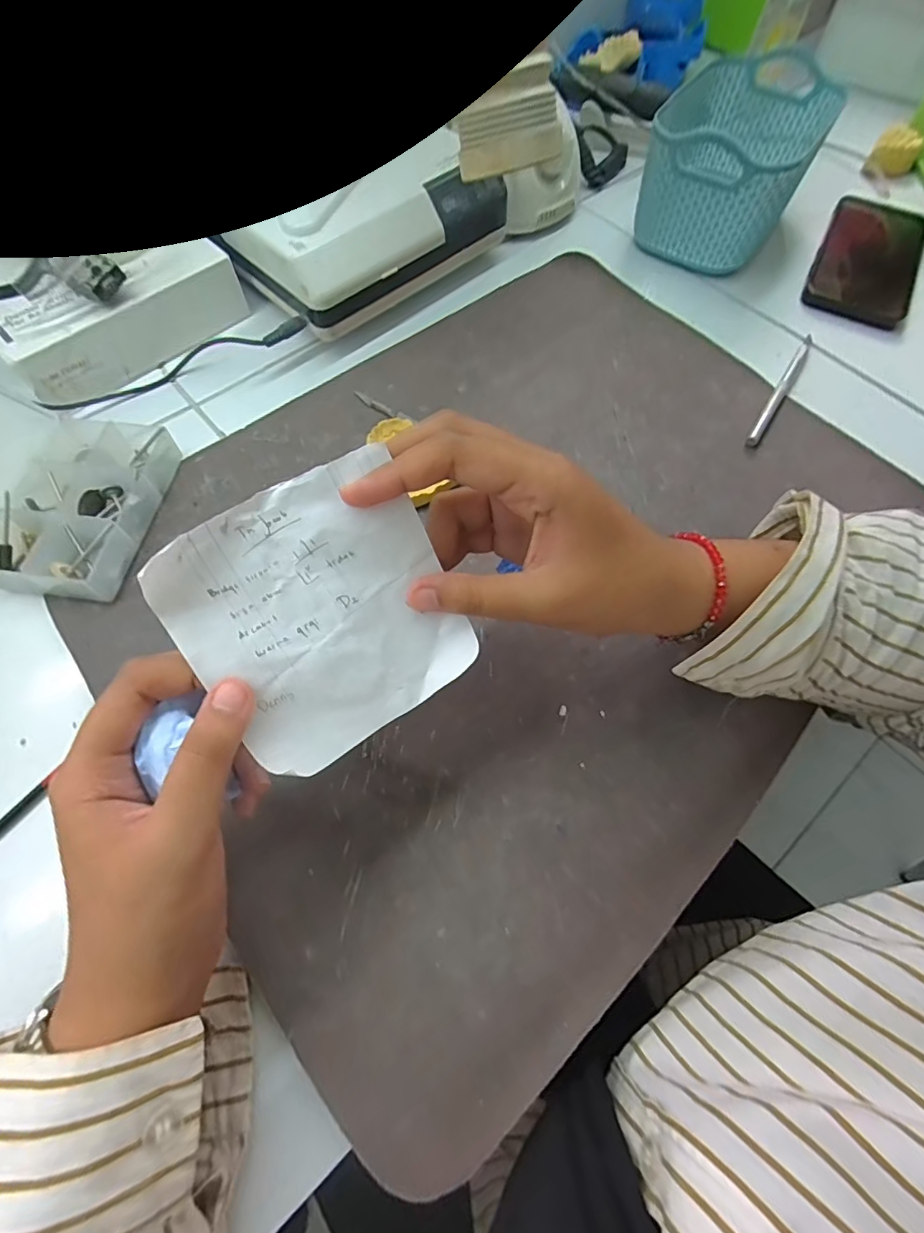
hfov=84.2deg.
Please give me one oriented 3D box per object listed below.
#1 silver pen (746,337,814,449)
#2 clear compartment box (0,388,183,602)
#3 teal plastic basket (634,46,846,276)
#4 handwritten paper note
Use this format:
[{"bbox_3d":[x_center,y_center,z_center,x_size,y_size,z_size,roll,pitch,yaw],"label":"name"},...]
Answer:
[{"bbox_3d":[0.239,-0.172,0.378,0.009,0.007,0.135,32,69,12],"label":"silver pen"},{"bbox_3d":[-0.262,-0.081,0.298,0.142,0.066,0.126,5,66,1],"label":"clear compartment box"},{"bbox_3d":[0.224,-0.380,0.432,0.112,0.085,0.164,31,69,12],"label":"teal plastic basket"},{"bbox_3d":[-0.051,0.001,0.199,0.096,0.010,0.100,-32,106,-15],"label":"handwritten paper note"}]

